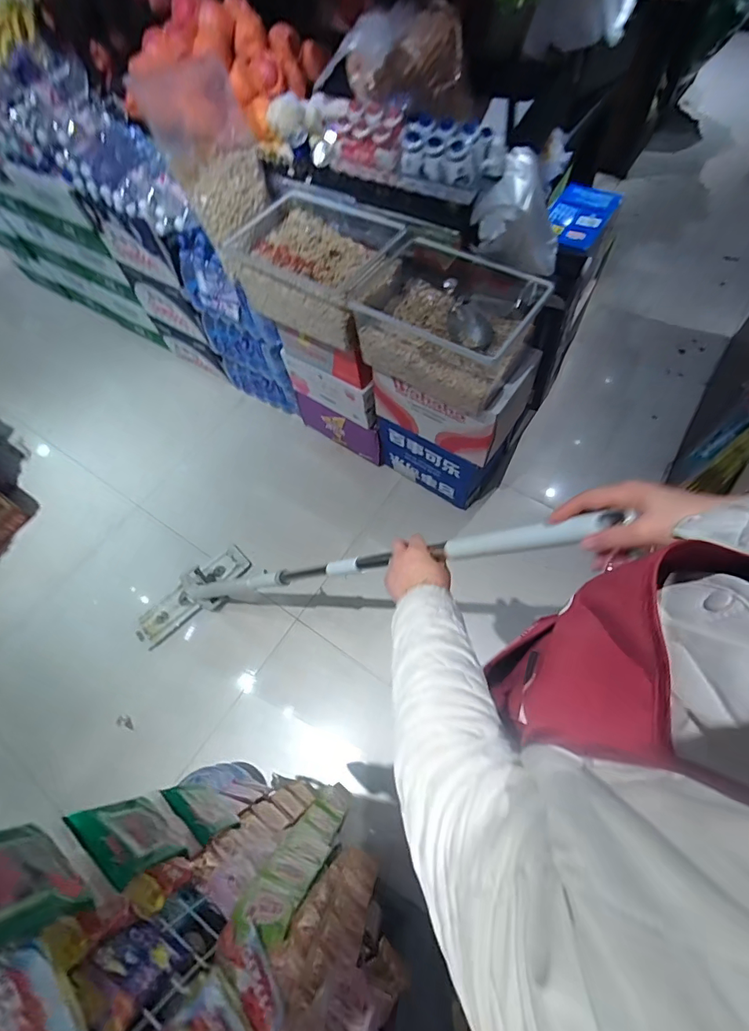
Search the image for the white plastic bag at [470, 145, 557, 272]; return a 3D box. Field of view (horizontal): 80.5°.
[{"bbox_3d":[0.328,-0.676,0.985,0.198,0.179,0.144,14,65,12],"label":"white plastic bag"}]

